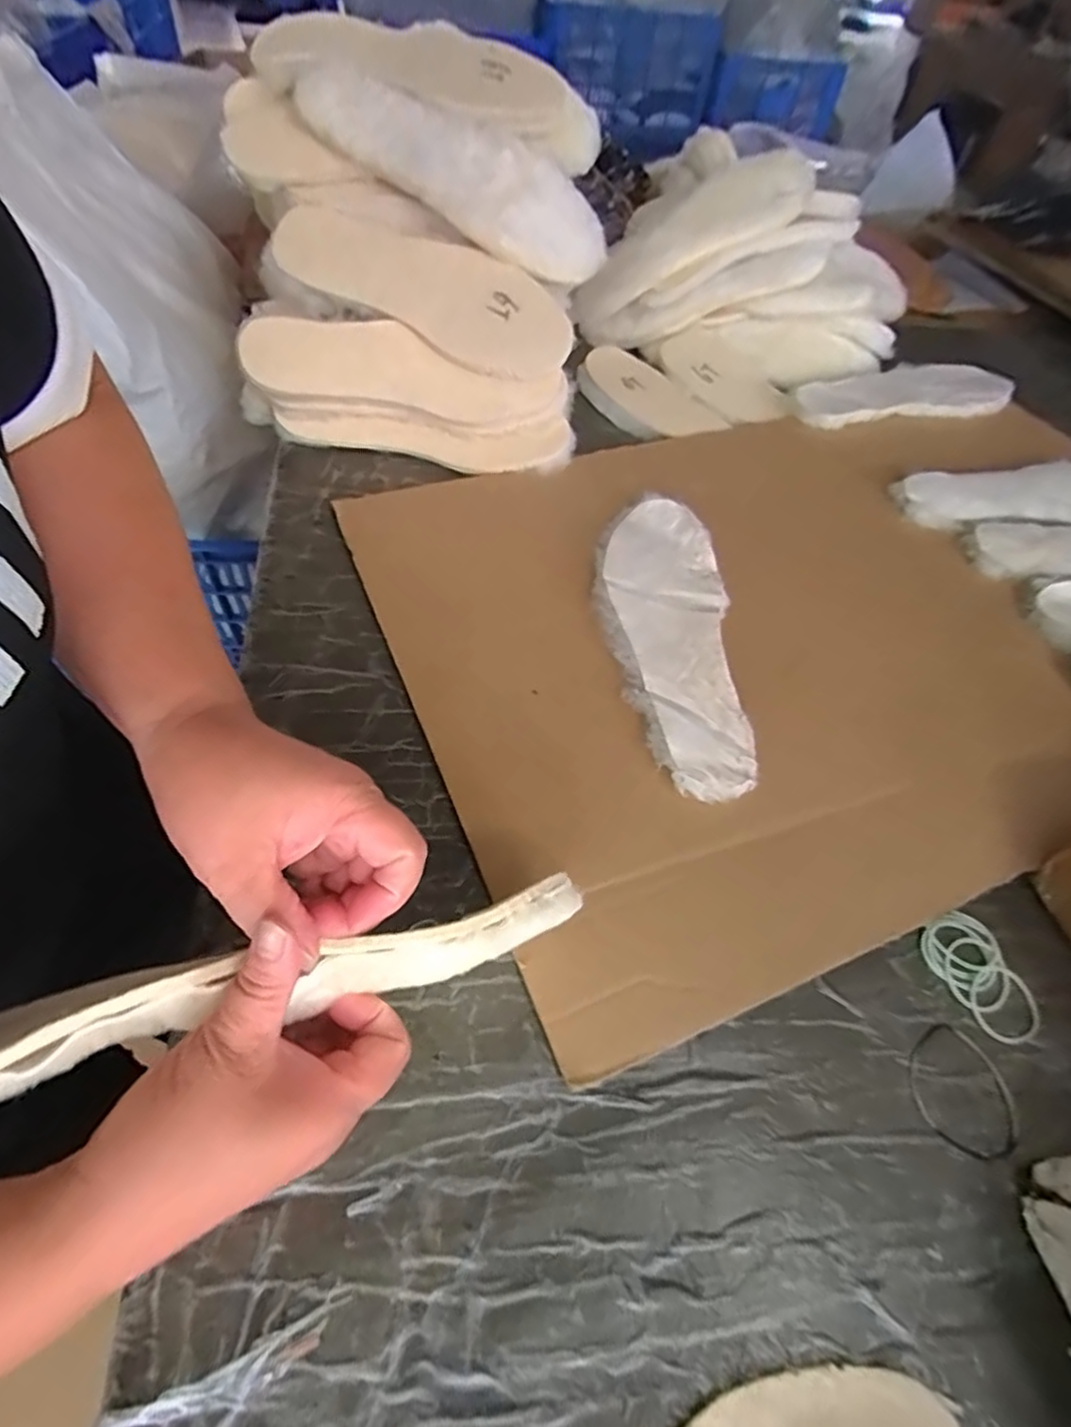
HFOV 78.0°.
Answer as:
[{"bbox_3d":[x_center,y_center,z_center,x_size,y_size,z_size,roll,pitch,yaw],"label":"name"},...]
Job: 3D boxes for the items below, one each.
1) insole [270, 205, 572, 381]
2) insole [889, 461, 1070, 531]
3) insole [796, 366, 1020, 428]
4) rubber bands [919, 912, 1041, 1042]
[{"bbox_3d":[-0.097,-0.385,0.597,0.272,0.087,0.019,27,10,0],"label":"insole"},{"bbox_3d":[0.498,-0.213,0.650,0.285,0.010,0.098,-7,53,-8],"label":"insole"},{"bbox_3d":[0.425,-0.371,0.764,0.277,0.015,0.099,-9,55,-10],"label":"insole"},{"bbox_3d":[0.272,0.159,0.402,0.050,0.008,0.073,-20,57,-19],"label":"rubber bands"}]

